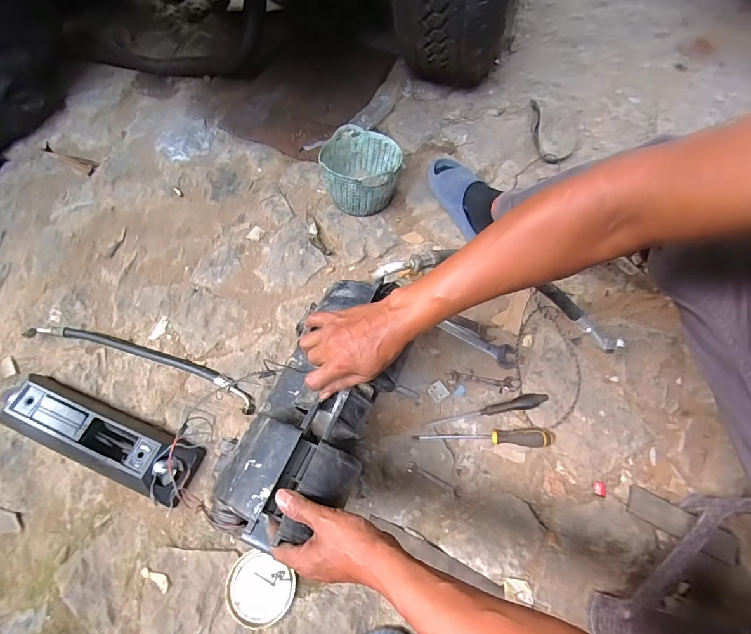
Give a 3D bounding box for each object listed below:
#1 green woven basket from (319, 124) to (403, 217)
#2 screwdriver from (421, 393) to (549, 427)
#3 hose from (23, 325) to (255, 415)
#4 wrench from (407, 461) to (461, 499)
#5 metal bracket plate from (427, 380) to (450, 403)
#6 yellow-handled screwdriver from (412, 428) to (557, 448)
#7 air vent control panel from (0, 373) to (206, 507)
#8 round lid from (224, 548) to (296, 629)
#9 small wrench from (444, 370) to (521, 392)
[{"bbox_3d":[-0.037,-0.348,0.954,0.174,0.130,0.176,12,65,5],"label":"green woven basket"},{"bbox_3d":[0.213,0.183,0.754,0.237,0.027,0.026,-13,65,-7],"label":"screwdriver"},{"bbox_3d":[-0.466,0.087,0.792,0.490,0.034,0.058,17,65,7],"label":"hose"},{"bbox_3d":[0.104,0.291,0.702,0.101,0.010,0.021,24,67,11],"label":"wrench"},{"bbox_3d":[0.124,0.147,0.778,0.034,0.014,0.035,-30,68,-14],"label":"metal bracket plate"},{"bbox_3d":[0.201,0.216,0.727,0.255,0.036,0.034,3,64,1],"label":"yellow-handled screwdriver"},{"bbox_3d":[-0.502,0.213,0.711,0.382,0.064,0.104,21,66,9],"label":"air vent control panel"},{"bbox_3d":[-0.183,0.427,0.616,0.104,0.014,0.094,15,65,6],"label":"round lid"},{"bbox_3d":[0.217,0.129,0.800,0.139,0.012,0.030,8,65,3],"label":"small wrench"}]

